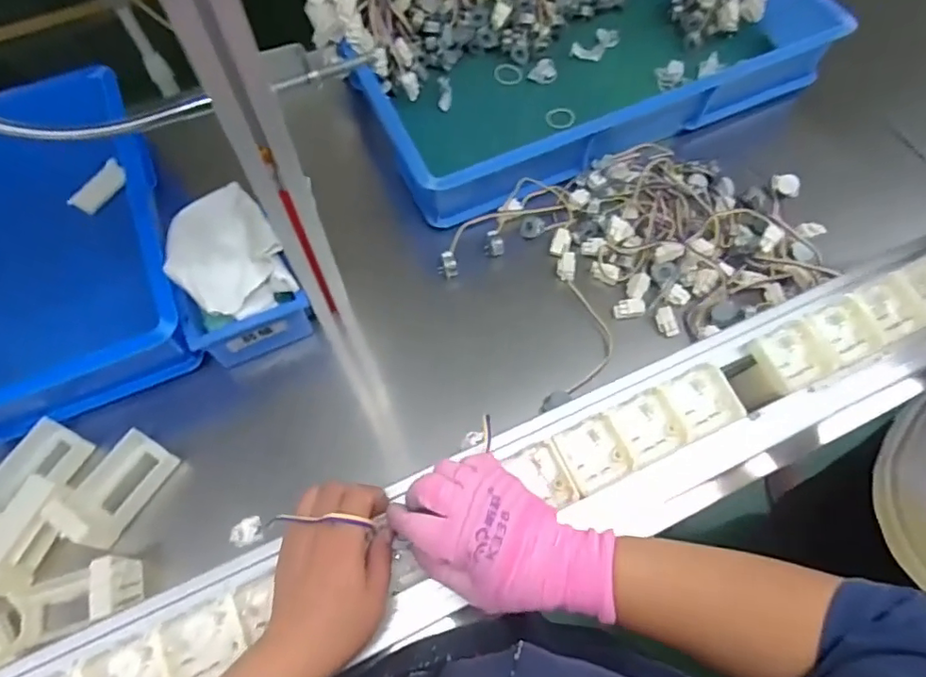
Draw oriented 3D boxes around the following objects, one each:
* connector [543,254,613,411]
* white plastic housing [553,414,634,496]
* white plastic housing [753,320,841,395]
[{"bbox_3d":[0.130,-0.011,0.630,0.069,0.023,0.185,4,76,3],"label":"connector"},{"bbox_3d":[0.101,0.089,0.436,0.049,0.012,0.049,-23,66,-10],"label":"white plastic housing"},{"bbox_3d":[0.271,0.015,0.460,0.050,0.021,0.052,-18,65,-8],"label":"white plastic housing"}]

